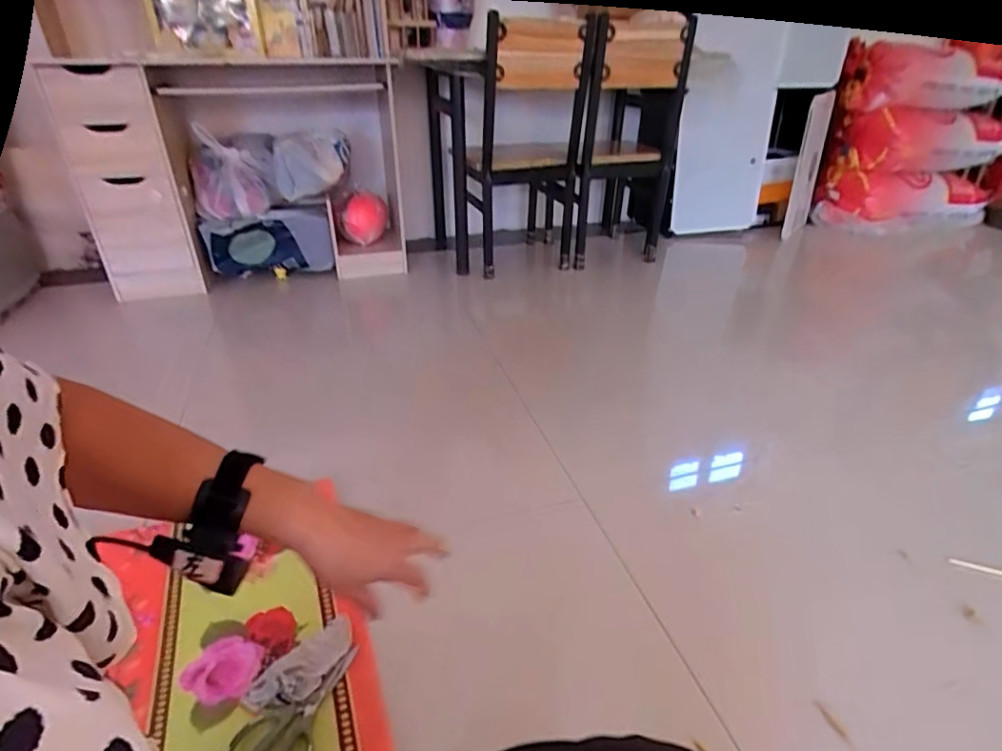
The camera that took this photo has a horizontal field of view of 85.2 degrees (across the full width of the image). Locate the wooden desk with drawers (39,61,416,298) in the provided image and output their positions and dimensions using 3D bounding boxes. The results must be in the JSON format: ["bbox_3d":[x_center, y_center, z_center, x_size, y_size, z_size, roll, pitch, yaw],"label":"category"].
[{"bbox_3d":[-0.748,-0.595,1.668,0.860,0.589,0.388,-6,31,-10],"label":"wooden desk with drawers"}]

